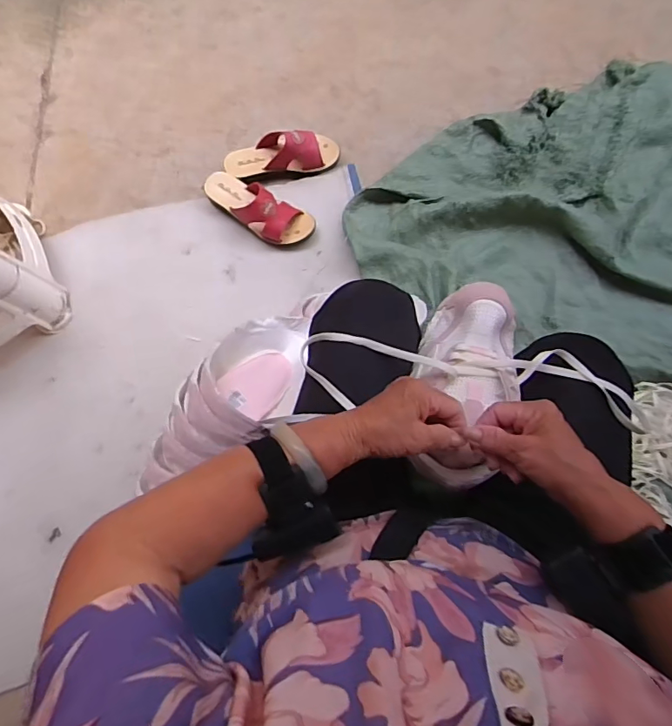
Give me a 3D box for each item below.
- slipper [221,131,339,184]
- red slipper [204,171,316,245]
[{"bbox_3d":[-0.109,-0.424,1.026,0.225,0.071,0.086,-13,76,-4],"label":"slipper"},{"bbox_3d":[-0.157,-0.302,0.986,0.227,0.079,0.082,28,77,7],"label":"red slipper"}]

